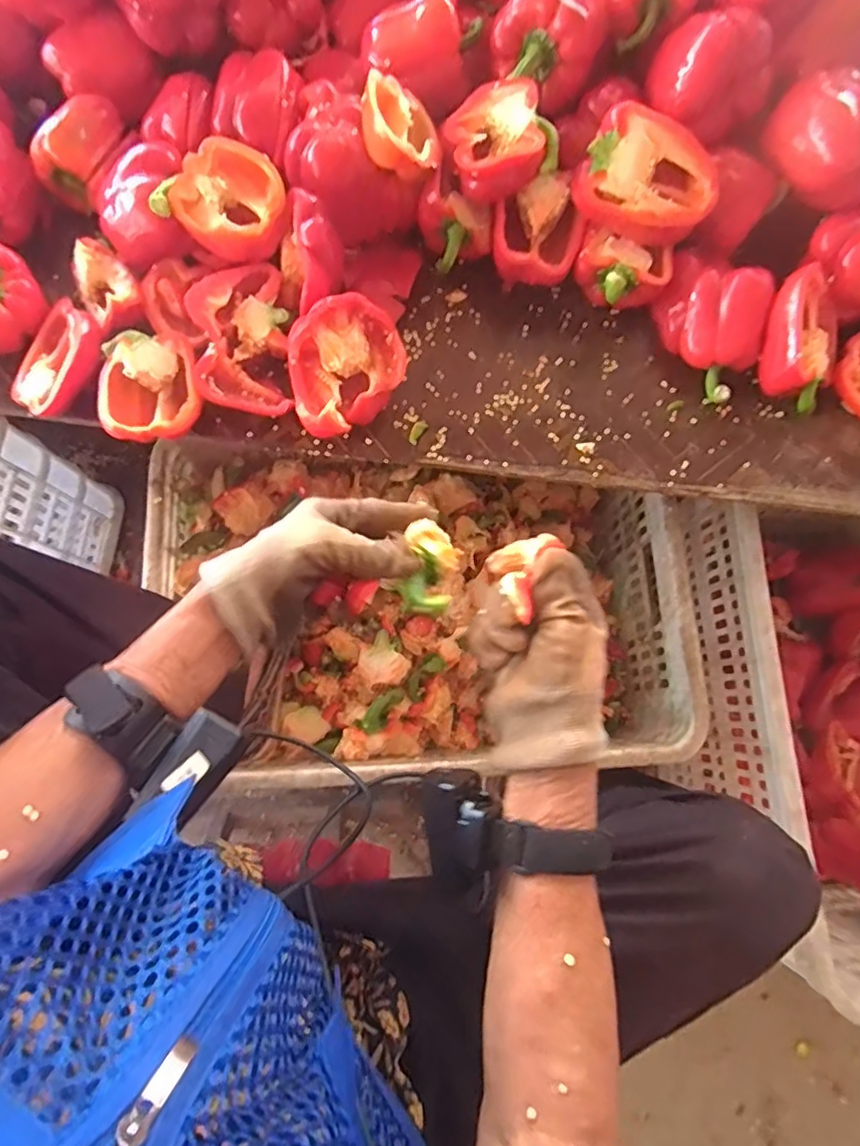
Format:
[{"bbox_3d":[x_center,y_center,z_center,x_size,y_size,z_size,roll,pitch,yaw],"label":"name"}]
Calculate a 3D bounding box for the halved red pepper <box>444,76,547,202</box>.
[{"bbox_3d":[0.053,-0.364,0.505,0.077,0.049,0.077,-9,80,-3],"label":"halved red pepper"}]

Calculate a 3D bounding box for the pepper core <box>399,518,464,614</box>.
[{"bbox_3d":[0.000,-0.001,0.401,0.037,0.024,0.067,13,60,1],"label":"pepper core"}]

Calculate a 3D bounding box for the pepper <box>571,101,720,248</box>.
[{"bbox_3d":[0.181,-0.328,0.499,0.108,0.035,0.082,17,107,-11],"label":"pepper"}]

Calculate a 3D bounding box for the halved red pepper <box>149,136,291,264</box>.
[{"bbox_3d":[-0.168,-0.303,0.493,0.093,0.045,0.078,-38,82,-7],"label":"halved red pepper"}]

